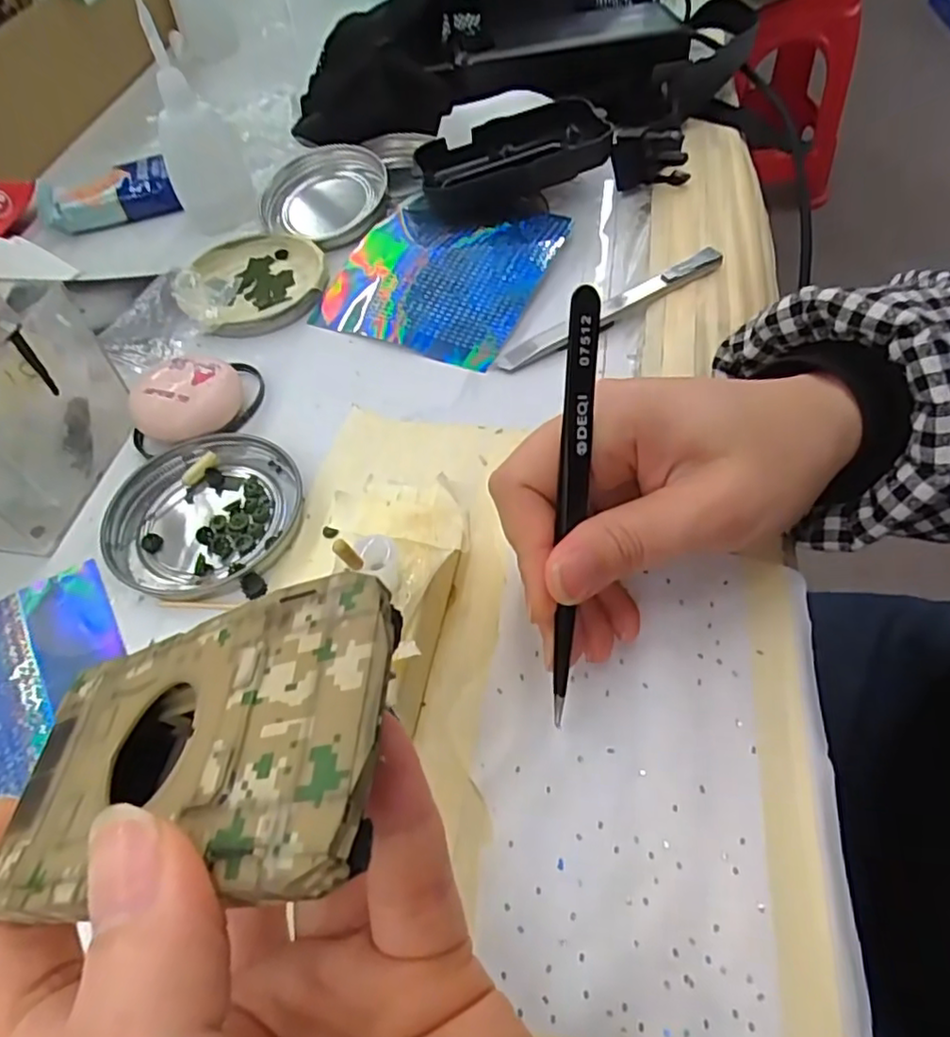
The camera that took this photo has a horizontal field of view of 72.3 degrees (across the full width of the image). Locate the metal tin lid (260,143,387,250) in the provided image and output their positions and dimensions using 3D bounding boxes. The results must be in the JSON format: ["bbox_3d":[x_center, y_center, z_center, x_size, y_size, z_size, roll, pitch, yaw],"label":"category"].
[{"bbox_3d":[-0.092,-0.196,0.389,0.067,0.015,0.074,9,57,11],"label":"metal tin lid"}]

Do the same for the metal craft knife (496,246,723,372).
[{"bbox_3d":[0.067,-0.104,0.320,0.127,0.012,0.013,-27,58,-14],"label":"metal craft knife"}]

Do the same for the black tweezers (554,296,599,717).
[{"bbox_3d":[0.030,-0.001,0.198,0.009,0.131,0.008,3,16,7],"label":"black tweezers"}]

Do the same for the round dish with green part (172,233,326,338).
[{"bbox_3d":[-0.124,-0.132,0.360,0.078,0.013,0.078,-2,55,3],"label":"round dish with green part"}]

